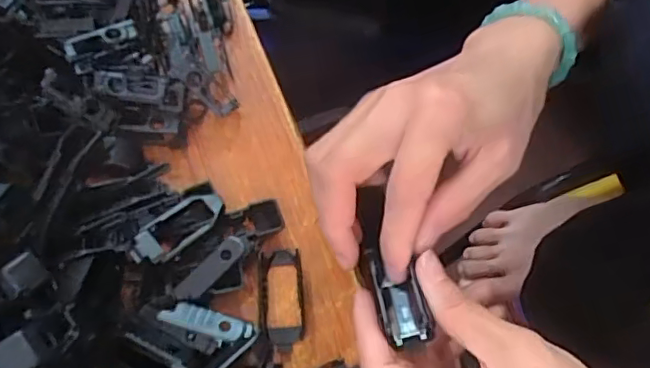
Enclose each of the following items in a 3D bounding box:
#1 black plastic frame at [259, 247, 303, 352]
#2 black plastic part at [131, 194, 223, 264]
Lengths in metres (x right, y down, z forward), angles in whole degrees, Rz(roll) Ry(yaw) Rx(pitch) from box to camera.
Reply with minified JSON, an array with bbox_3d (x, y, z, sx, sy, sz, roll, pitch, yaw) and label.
[{"bbox_3d":[-0.023,0.059,0.286,0.022,0.009,0.050,-5,70,-1],"label":"black plastic frame"},{"bbox_3d":[-0.073,0.022,0.280,0.050,0.005,0.021,-38,74,-27],"label":"black plastic part"}]

